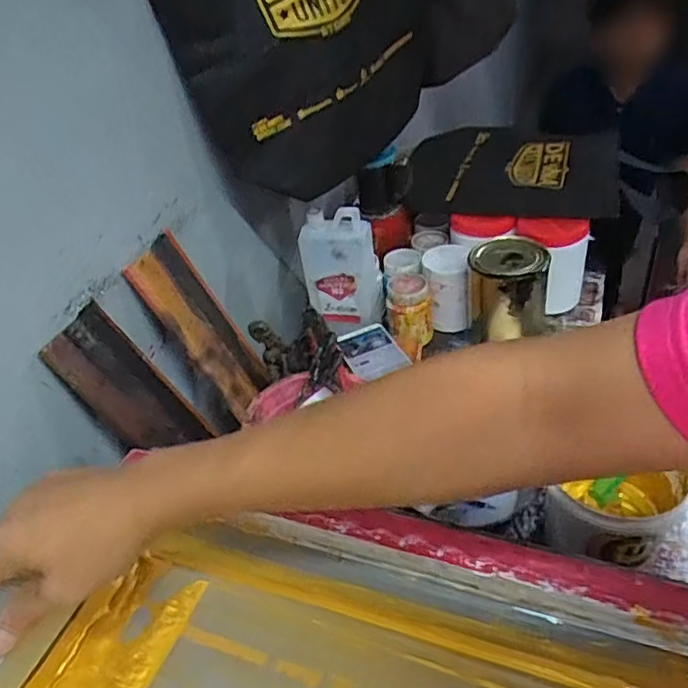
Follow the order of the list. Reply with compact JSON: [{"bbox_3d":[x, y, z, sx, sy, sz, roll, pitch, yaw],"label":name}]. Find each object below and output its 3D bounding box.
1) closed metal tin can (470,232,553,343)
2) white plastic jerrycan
[{"bbox_3d":[0.233,-0.062,0.865,0.103,0.150,0.109,-6,38,4],"label":"closed metal tin can"},{"bbox_3d":[-0.003,-0.115,0.896,0.115,0.172,0.081,-9,38,0],"label":"white plastic jerrycan"}]

